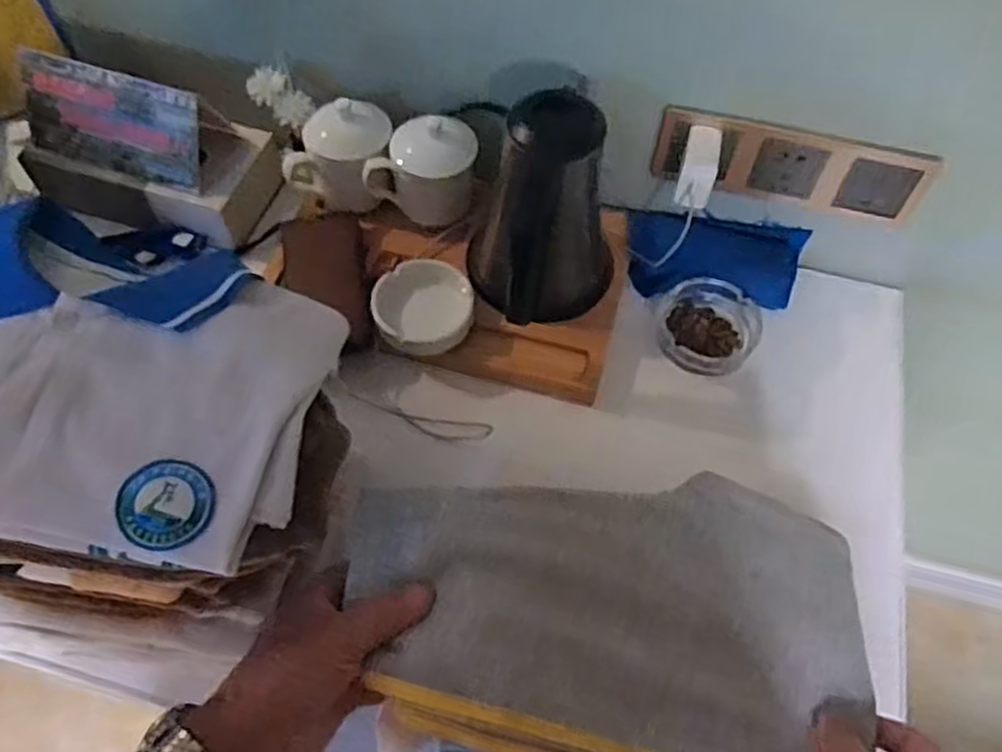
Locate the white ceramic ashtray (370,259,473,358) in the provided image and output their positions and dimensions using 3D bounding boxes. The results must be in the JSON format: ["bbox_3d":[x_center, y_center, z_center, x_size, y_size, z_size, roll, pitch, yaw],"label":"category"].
[{"bbox_3d":[-0.078,-0.070,0.774,0.098,0.024,0.101,1,58,-2],"label":"white ceramic ashtray"}]

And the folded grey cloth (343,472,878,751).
[{"bbox_3d":[0.071,0.148,0.505,0.334,0.056,0.216,13,59,6],"label":"folded grey cloth"}]

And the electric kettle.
[{"bbox_3d":[0.050,-0.147,0.731,0.147,0.196,0.152,-14,60,-11],"label":"electric kettle"}]

